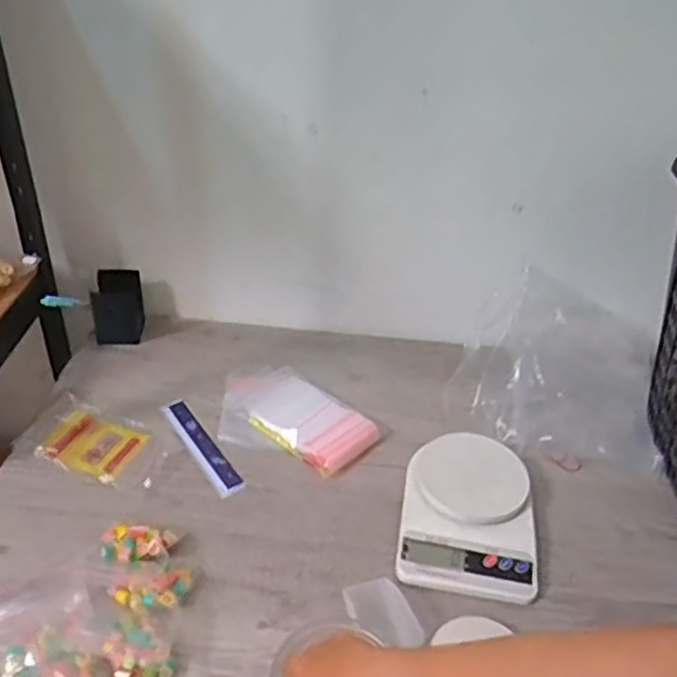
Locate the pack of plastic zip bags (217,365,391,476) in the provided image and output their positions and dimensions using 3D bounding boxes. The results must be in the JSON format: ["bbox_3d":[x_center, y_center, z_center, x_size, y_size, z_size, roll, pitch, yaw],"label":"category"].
[{"bbox_3d":[-0.053,0.089,0.772,0.188,0.022,0.129,28,42,28],"label":"pack of plastic zip bags"}]

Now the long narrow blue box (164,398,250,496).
[{"bbox_3d":[-0.152,0.118,0.744,0.031,0.006,0.156,-20,43,-30],"label":"long narrow blue box"}]

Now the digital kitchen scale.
[{"bbox_3d":[0.131,0.166,0.664,0.126,0.027,0.171,8,36,5],"label":"digital kitchen scale"}]

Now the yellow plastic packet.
[{"bbox_3d":[-0.266,0.111,0.726,0.095,0.016,0.077,14,37,13],"label":"yellow plastic packet"}]

